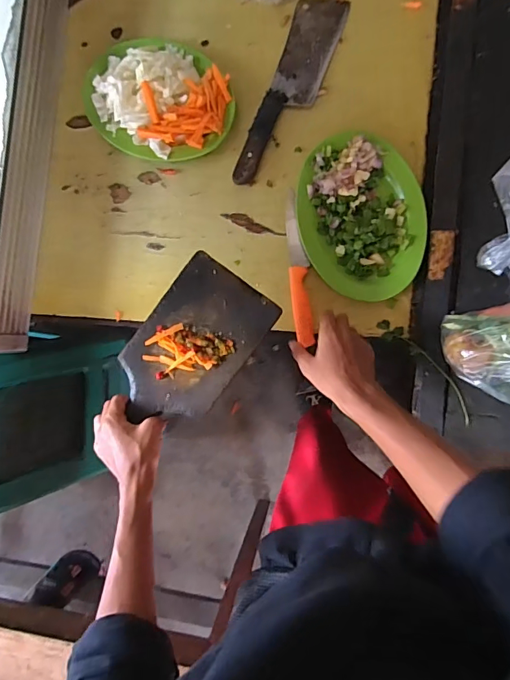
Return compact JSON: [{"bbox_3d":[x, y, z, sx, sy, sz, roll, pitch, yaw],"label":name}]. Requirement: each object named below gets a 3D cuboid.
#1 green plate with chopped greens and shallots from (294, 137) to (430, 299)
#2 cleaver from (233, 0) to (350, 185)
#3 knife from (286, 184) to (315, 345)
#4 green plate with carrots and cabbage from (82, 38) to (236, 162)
[{"bbox_3d":[0.151,-0.179,0.634,0.168,0.024,0.237,-12,90,6],"label":"green plate with chopped greens and shallots"},{"bbox_3d":[0.055,-0.374,0.661,0.077,0.019,0.302,20,93,5],"label":"cleaver"},{"bbox_3d":[0.065,-0.109,0.670,0.030,0.011,0.232,-6,86,9],"label":"knife"},{"bbox_3d":[-0.153,-0.371,0.679,0.252,0.047,0.179,25,94,5],"label":"green plate with carrots and cabbage"}]

